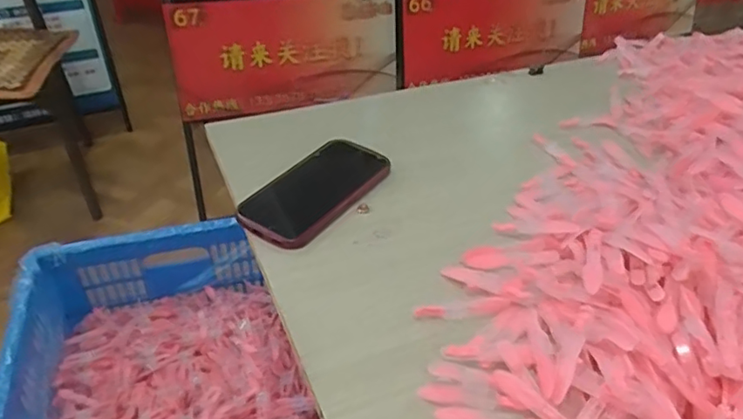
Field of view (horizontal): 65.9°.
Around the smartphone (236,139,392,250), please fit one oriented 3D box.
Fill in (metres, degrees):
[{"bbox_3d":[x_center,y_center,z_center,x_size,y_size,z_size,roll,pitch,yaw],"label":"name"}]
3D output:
[{"bbox_3d":[-0.056,-0.020,0.574,0.085,0.020,0.165,27,47,28],"label":"smartphone"}]

